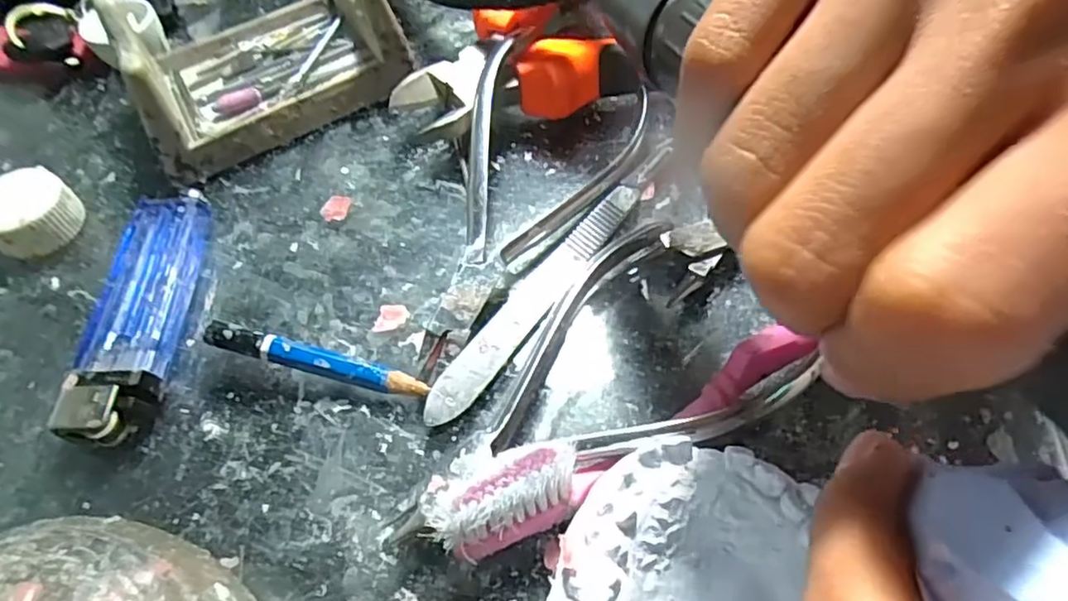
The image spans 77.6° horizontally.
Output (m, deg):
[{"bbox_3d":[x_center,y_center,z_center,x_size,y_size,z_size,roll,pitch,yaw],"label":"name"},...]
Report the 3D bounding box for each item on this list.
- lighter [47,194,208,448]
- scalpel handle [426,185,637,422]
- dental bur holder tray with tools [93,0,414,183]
[{"bbox_3d":[-0.118,0.003,0.203,0.027,0.013,0.086,-4,57,1],"label":"lighter"},{"bbox_3d":[0.002,-0.002,0.204,0.012,0.005,0.099,32,64,21],"label":"scalpel handle"},{"bbox_3d":[-0.102,-0.096,0.247,0.089,0.043,0.063,-27,60,-14],"label":"dental bur holder tray with tools"}]

